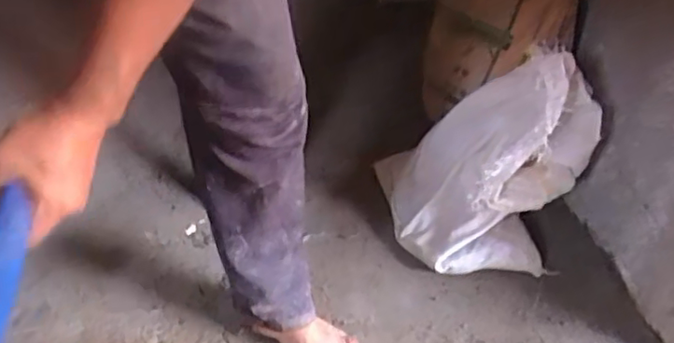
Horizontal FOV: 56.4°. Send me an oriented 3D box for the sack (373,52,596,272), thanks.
[{"bbox_3d":[0.227,-0.026,1.030,0.319,0.398,0.157,19,39,17],"label":"sack"}]

